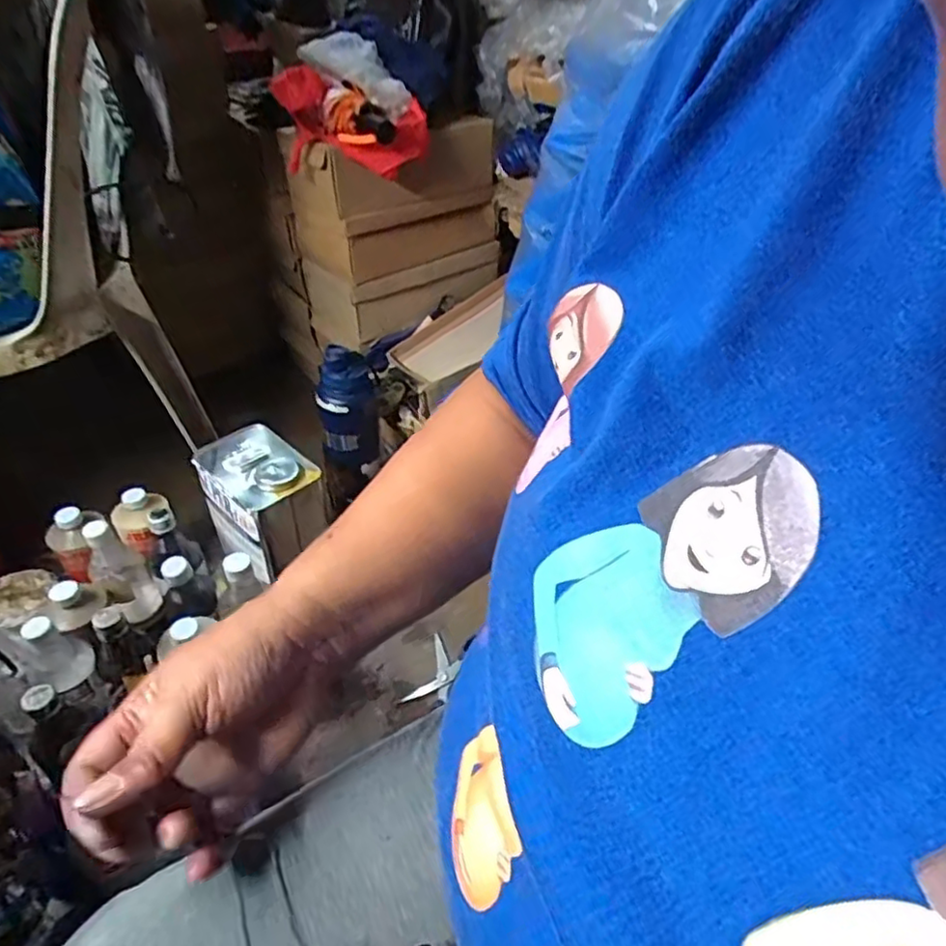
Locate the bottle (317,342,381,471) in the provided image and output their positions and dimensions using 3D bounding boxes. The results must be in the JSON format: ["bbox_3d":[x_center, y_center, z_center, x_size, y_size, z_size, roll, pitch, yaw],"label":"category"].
[{"bbox_3d":[-0.190,-0.098,0.985,0.082,0.185,0.075,-1,41,-5],"label":"bottle"}]

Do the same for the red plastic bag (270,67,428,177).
[{"bbox_3d":[-0.190,-0.525,0.975,0.233,0.115,0.129,4,41,1],"label":"red plastic bag"}]

